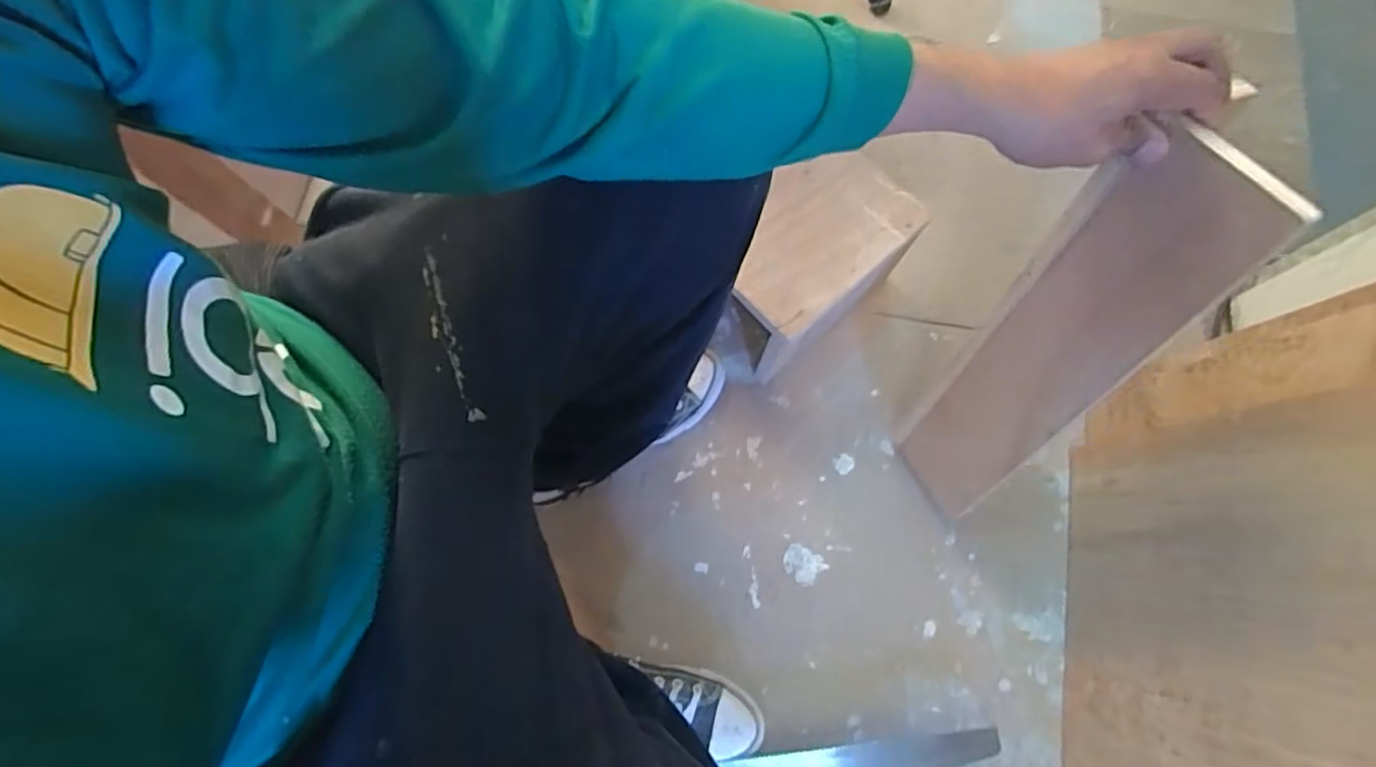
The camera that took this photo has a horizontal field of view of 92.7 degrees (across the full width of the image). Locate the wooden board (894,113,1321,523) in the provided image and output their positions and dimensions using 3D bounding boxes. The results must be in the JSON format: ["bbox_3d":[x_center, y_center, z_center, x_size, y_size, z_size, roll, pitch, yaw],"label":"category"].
[{"bbox_3d":[0.303,-0.012,0.574,0.019,0.434,0.111,-22,62,-23],"label":"wooden board"}]

